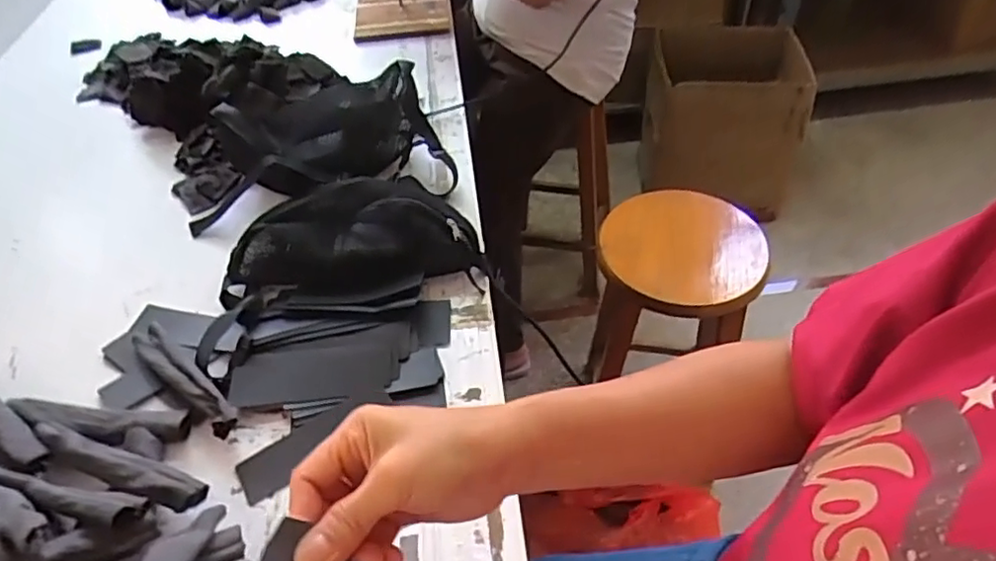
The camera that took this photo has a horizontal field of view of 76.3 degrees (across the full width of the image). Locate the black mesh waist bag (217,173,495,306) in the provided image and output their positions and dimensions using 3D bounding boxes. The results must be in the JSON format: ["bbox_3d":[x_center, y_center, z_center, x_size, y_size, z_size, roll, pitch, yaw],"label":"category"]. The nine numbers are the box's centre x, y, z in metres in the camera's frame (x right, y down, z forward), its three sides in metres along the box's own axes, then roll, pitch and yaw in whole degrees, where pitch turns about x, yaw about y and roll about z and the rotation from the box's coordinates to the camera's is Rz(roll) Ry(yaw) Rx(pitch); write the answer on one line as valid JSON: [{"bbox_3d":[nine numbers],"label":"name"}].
[{"bbox_3d":[-0.178,-0.047,0.730,0.284,0.078,0.184,-19,48,-13],"label":"black mesh waist bag"}]

